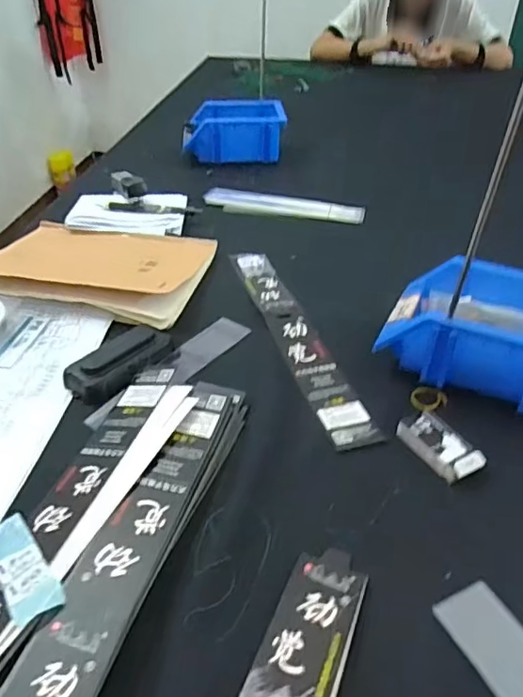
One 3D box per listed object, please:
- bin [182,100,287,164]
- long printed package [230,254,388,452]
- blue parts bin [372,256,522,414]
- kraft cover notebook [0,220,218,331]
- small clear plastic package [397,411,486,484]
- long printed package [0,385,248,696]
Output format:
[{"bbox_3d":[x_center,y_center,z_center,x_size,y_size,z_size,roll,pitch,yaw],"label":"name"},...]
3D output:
[{"bbox_3d":[-0.049,-0.390,0.976,0.169,0.073,0.129,-1,38,-2],"label":"bin"},{"bbox_3d":[0.033,-0.019,0.587,0.043,0.007,0.332,-11,40,-15],"label":"long printed package"},{"bbox_3d":[0.217,-0.021,0.527,0.175,0.078,0.131,18,41,20],"label":"blue parts bin"},{"bbox_3d":[-0.200,-0.102,0.656,0.252,0.026,0.181,8,39,8],"label":"kraft cover notebook"},{"bbox_3d":[0.147,0.081,0.454,0.035,0.018,0.067,-19,43,-24],"label":"small clear plastic package"},{"bbox_3d":[-0.097,0.151,0.349,0.064,0.018,0.370,13,40,15],"label":"long printed package"}]

